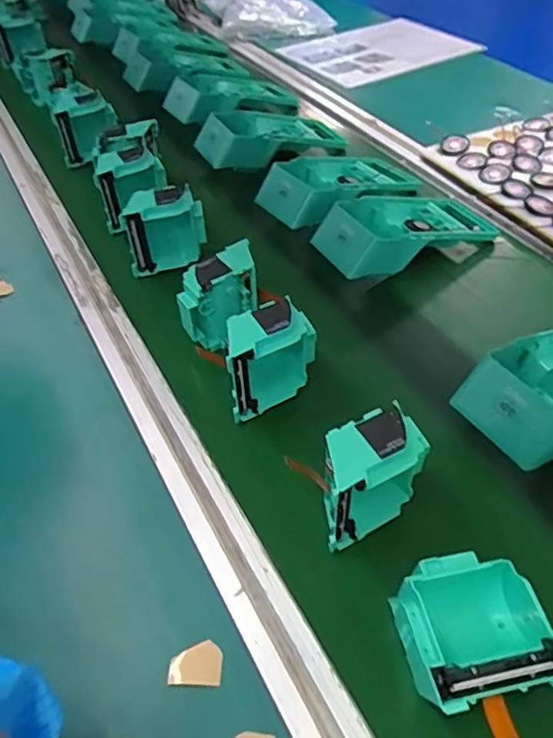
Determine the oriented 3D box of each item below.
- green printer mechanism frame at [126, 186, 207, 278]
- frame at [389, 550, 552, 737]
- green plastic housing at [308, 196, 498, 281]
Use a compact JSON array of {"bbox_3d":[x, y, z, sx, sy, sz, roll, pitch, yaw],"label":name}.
[{"bbox_3d":[-0.115,-0.142,0.589,0.080,0.074,0.042,-20,47,-16],"label":"green printer mechanism frame"},{"bbox_3d":[0.108,0.154,0.327,0.077,0.047,0.093,-9,45,-6],"label":"frame"},{"bbox_3d":[0.134,-0.147,0.599,0.191,0.051,0.092,-24,48,-20],"label":"green plastic housing"}]

